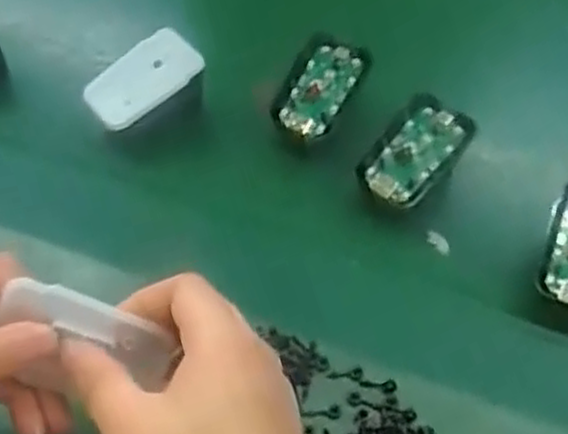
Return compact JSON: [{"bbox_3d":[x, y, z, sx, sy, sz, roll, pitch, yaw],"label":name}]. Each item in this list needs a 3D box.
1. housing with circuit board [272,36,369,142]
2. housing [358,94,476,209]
[{"bbox_3d":[0.022,-0.078,0.478,0.036,0.008,0.065,29,77,8],"label":"housing with circuit board"},{"bbox_3d":[0.076,-0.037,0.452,0.041,0.007,0.067,40,83,14],"label":"housing"}]

